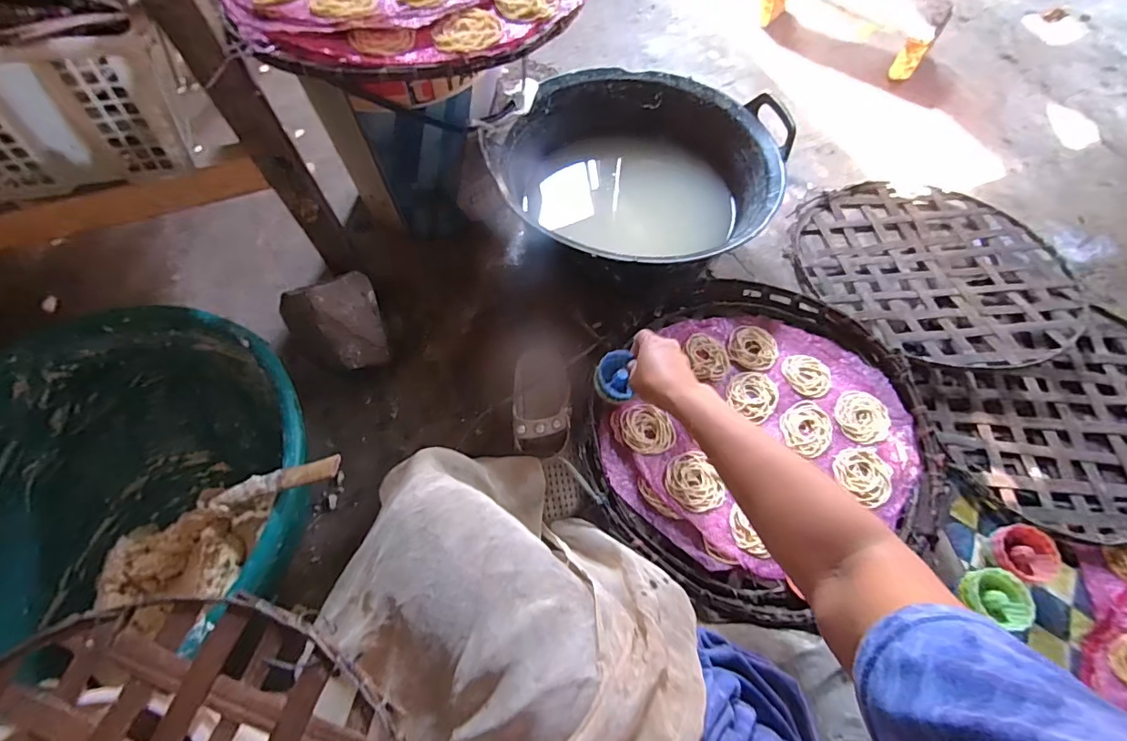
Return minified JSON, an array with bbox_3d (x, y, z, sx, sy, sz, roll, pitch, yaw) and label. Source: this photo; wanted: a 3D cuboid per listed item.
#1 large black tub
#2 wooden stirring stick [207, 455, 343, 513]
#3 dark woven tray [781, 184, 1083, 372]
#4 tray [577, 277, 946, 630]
[{"bbox_3d":[0.111,-0.291,0.794,0.403,0.182,0.384,0,63,0],"label":"large black tub"},{"bbox_3d":[-0.294,0.115,0.509,0.200,0.010,0.027,-18,60,25],"label":"wooden stirring stick"},{"bbox_3d":[0.595,-0.188,0.814,0.386,0.048,0.407,-36,68,-16],"label":"dark woven tray"},{"bbox_3d":[0.239,0.060,0.652,0.444,0.060,0.408,0,63,0],"label":"tray"}]

